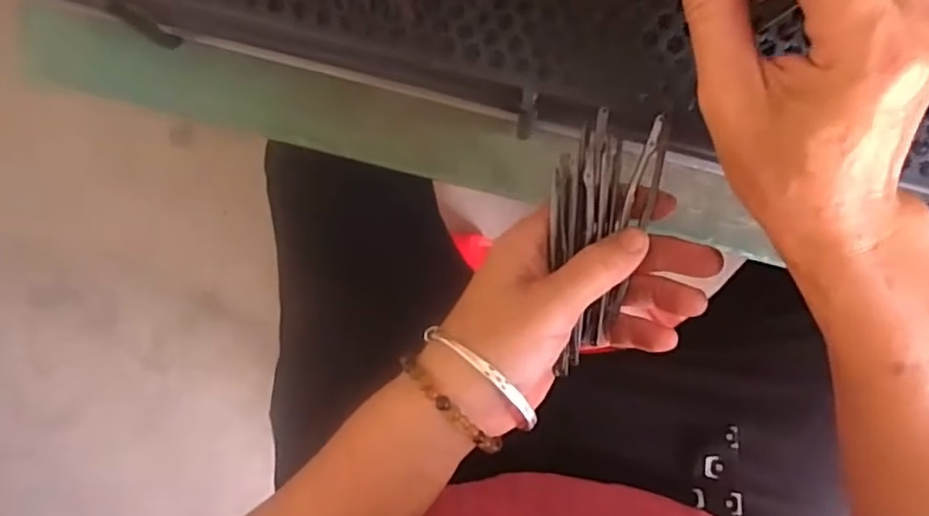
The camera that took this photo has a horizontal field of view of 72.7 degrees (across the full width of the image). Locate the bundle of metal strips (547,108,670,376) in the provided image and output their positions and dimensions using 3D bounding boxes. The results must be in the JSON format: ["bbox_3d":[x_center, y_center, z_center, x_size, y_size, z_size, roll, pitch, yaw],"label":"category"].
[{"bbox_3d":[0.061,-0.007,0.291,0.046,0.012,0.117,9,95,3],"label":"bundle of metal strips"}]

